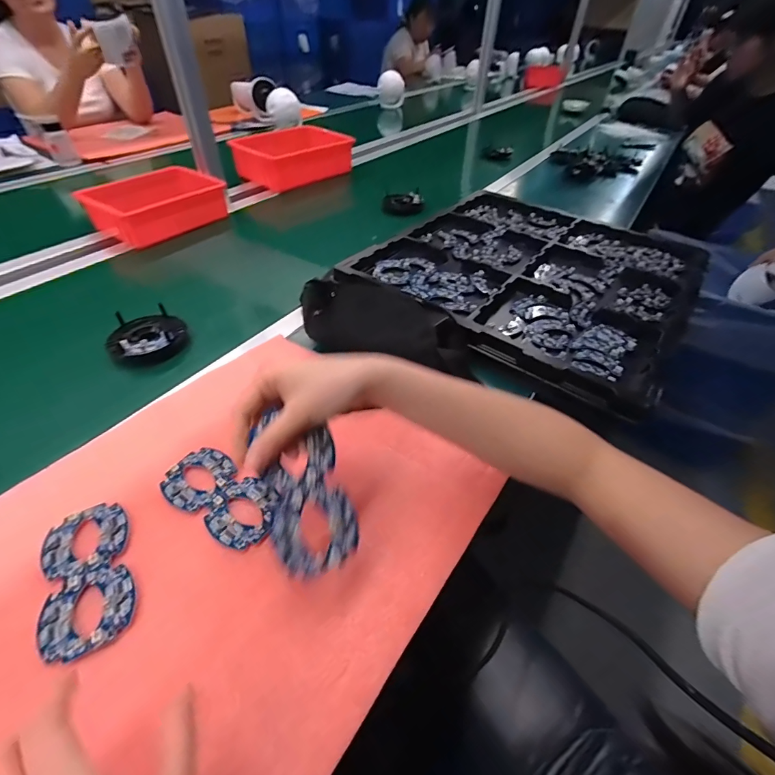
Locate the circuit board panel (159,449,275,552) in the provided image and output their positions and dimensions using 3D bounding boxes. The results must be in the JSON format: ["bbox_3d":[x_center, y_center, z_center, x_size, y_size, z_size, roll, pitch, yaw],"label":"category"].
[{"bbox_3d":[-0.163,0.104,0.390,0.124,0.008,0.065,26,49,21],"label":"circuit board panel"}]

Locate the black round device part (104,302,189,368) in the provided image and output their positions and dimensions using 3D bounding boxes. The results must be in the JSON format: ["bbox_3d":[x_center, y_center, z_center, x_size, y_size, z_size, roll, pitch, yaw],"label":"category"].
[{"bbox_3d":[-0.344,-0.069,0.575,0.100,0.047,0.091,2,44,-2],"label":"black round device part"}]

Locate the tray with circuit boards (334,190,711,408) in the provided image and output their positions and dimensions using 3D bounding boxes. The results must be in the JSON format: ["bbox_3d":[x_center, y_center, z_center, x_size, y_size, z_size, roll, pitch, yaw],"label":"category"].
[{"bbox_3d":[0.275,-0.218,0.726,0.499,0.082,0.590,31,51,25],"label":"tray with circuit boards"}]

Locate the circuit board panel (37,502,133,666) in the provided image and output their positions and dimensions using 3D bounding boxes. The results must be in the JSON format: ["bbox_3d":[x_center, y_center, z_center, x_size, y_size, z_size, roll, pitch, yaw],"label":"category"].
[{"bbox_3d":[-0.255,0.158,0.336,0.065,0.004,0.126,-18,49,-22],"label":"circuit board panel"}]

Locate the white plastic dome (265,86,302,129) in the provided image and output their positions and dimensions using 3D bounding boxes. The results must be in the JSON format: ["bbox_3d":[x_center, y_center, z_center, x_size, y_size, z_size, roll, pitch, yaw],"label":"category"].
[{"bbox_3d":[-0.359,-0.968,1.376,0.115,0.106,0.089,-6,45,-9],"label":"white plastic dome"}]

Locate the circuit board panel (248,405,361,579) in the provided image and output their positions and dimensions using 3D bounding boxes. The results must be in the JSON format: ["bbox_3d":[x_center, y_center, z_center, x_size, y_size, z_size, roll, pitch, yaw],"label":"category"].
[{"bbox_3d":[-0.066,0.081,0.320,0.064,0.005,0.130,-16,80,-18],"label":"circuit board panel"}]

